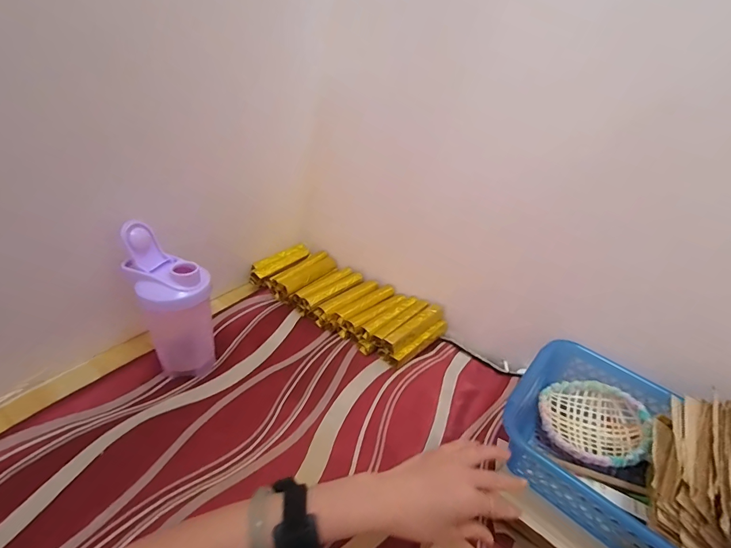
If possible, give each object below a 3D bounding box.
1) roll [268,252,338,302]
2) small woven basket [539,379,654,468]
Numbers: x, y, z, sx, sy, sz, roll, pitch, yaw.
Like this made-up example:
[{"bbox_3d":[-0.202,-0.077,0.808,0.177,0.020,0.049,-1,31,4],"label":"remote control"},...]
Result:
[{"bbox_3d":[-0.118,0.003,0.736,0.064,0.046,0.138,30,38,32],"label":"roll"},{"bbox_3d":[0.306,0.202,0.504,0.133,0.045,0.134,-35,39,-31],"label":"small woven basket"}]

